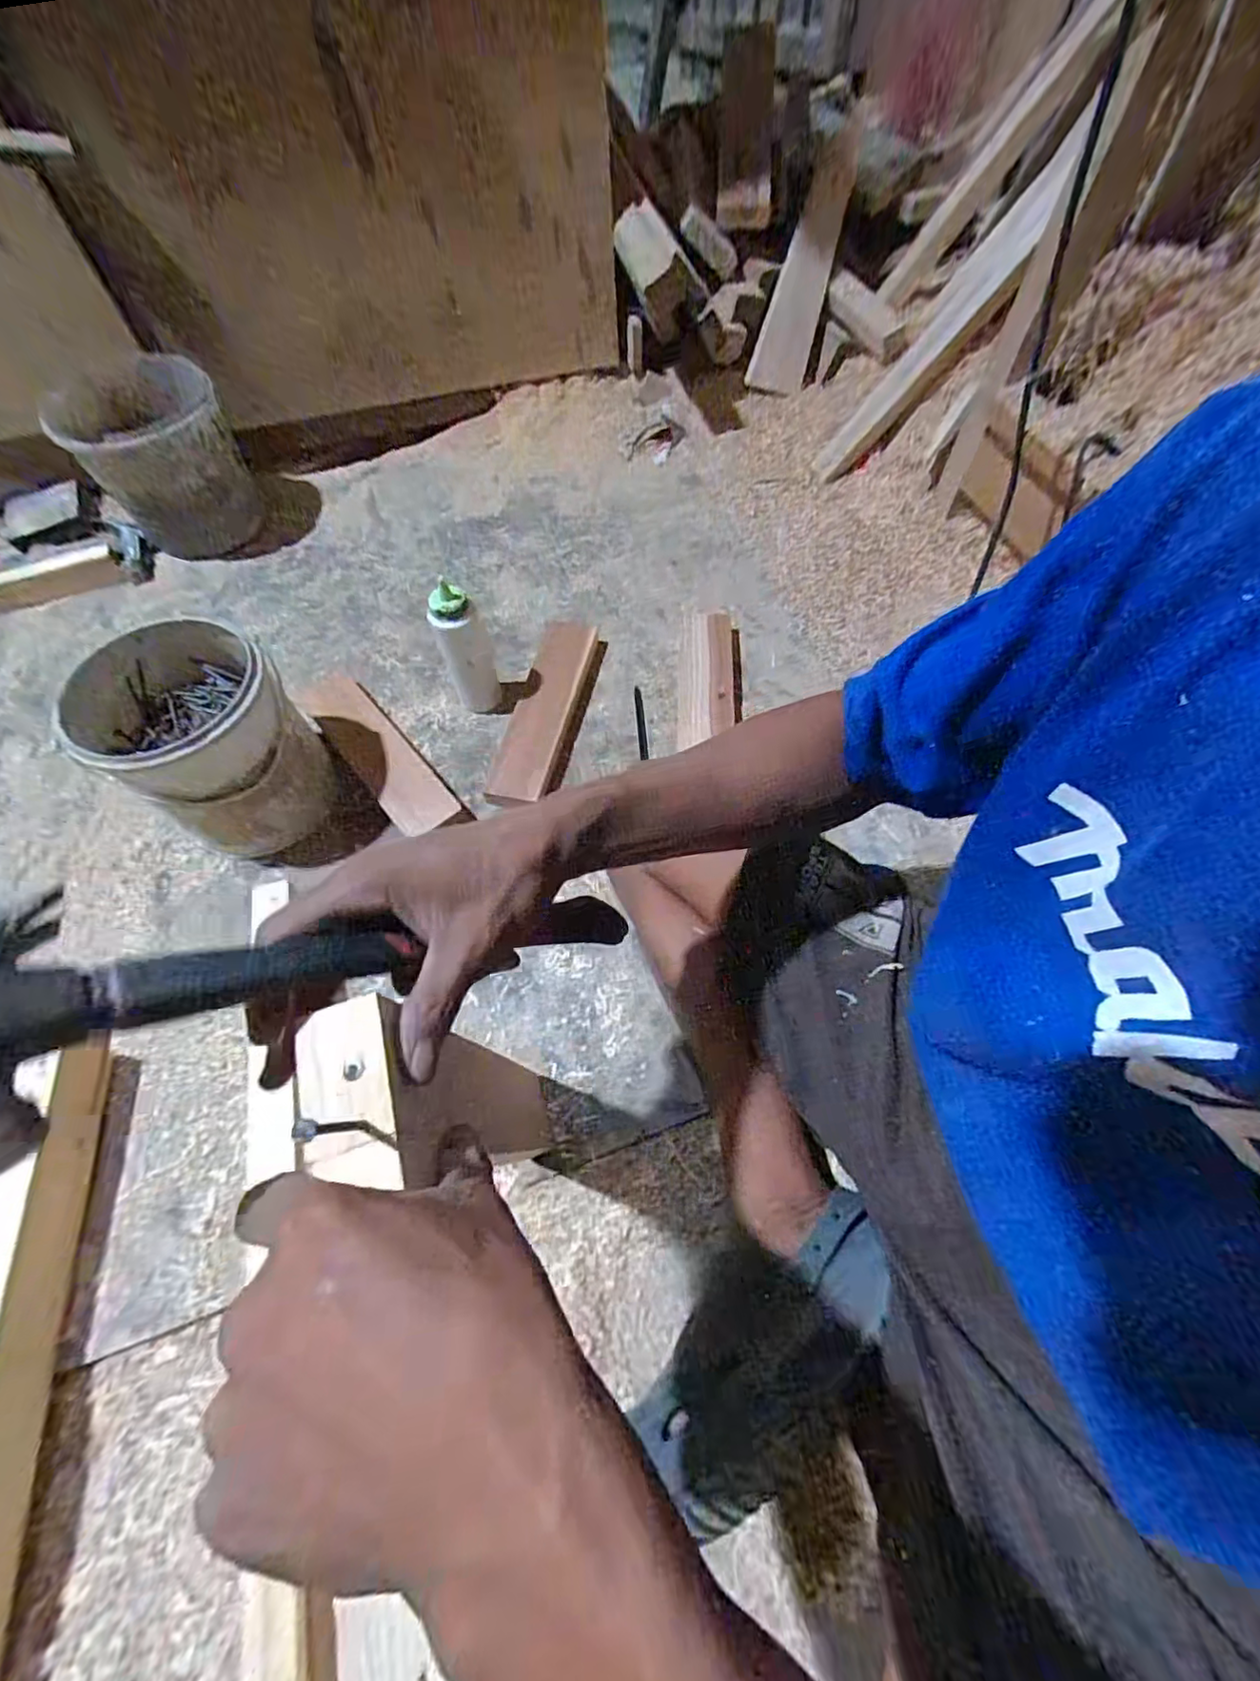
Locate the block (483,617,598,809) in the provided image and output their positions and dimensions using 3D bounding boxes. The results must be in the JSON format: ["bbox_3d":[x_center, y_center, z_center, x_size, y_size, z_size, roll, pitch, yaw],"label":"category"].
[{"bbox_3d":[-0.111,-0.176,0.767,0.073,0.018,0.307,10,62,7],"label":"block"}]

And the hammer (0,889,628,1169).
[{"bbox_3d":[-0.109,0.052,0.273,0.282,0.029,0.100,-1,49,-49],"label":"hammer"}]

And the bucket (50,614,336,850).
[{"bbox_3d":[-0.441,-0.100,0.641,0.200,0.184,0.175,41,69,19],"label":"bucket"}]

